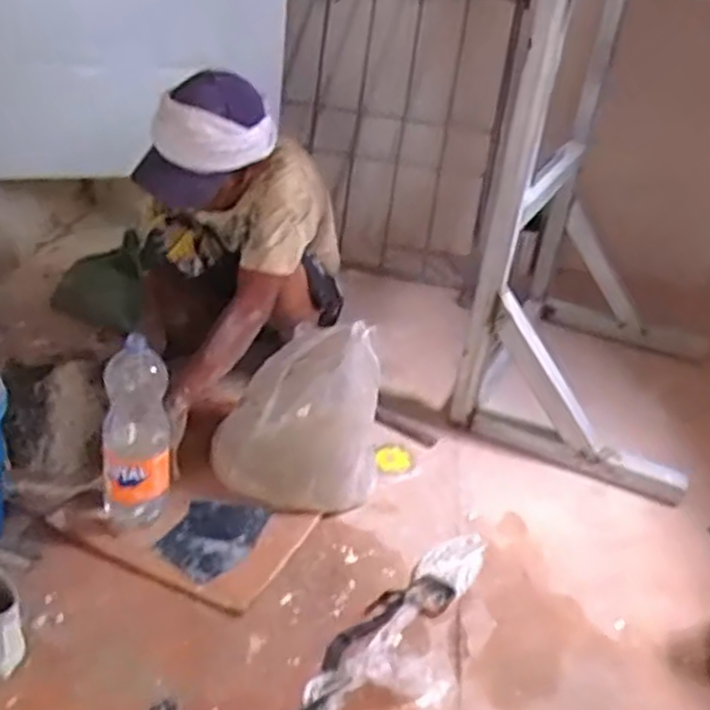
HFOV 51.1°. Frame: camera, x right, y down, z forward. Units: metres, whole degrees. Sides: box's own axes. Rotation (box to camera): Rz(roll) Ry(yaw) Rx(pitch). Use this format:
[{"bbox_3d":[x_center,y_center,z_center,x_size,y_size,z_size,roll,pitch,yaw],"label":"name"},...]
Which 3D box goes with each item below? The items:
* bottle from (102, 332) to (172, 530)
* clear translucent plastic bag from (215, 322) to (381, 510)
[{"bbox_3d":[-0.347,0.138,1.183,0.110,0.339,0.094,-3,33,-16],"label":"bottle"},{"bbox_3d":[-0.096,0.099,1.338,0.276,0.314,0.236,5,32,-3],"label":"clear translucent plastic bag"}]

